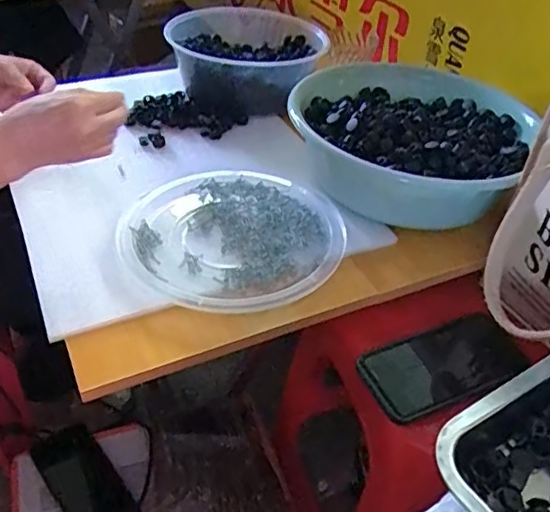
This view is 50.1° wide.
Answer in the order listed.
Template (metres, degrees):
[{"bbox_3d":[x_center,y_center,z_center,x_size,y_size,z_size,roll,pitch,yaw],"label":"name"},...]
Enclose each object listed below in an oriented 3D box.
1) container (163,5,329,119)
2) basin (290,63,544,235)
[{"bbox_3d":[-0.042,-0.295,0.873,0.222,0.075,0.212,-12,43,-17],"label":"container"},{"bbox_3d":[0.163,-0.150,0.741,0.262,0.085,0.262,2,41,-2],"label":"basin"}]

